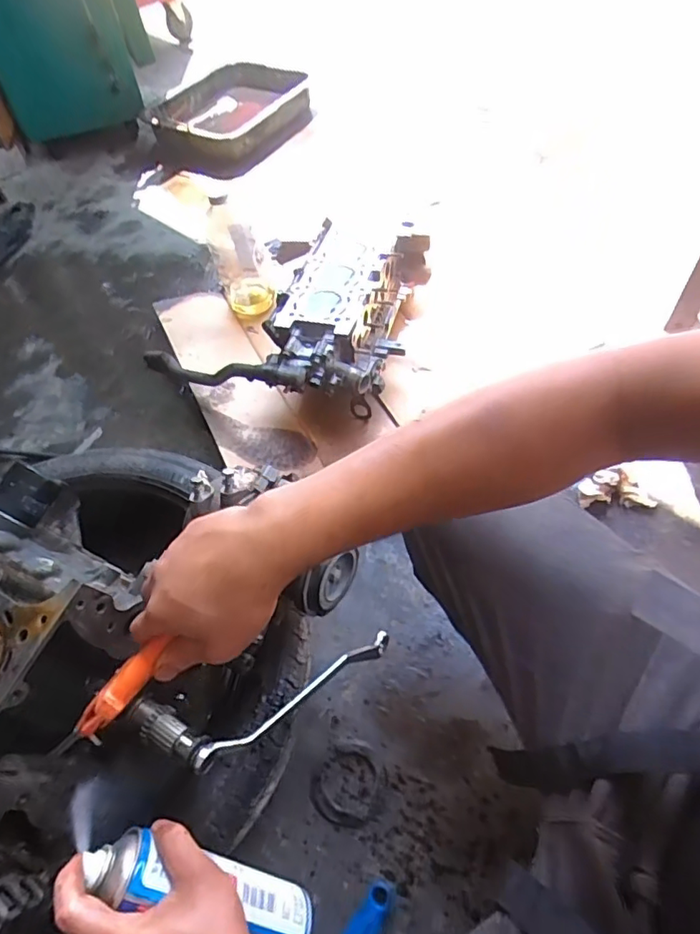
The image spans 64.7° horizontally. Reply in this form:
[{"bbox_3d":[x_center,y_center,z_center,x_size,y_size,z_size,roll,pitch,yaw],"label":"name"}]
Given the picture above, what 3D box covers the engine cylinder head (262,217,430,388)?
[{"bbox_3d":[-0.009,-0.298,1.041,0.228,0.124,0.436,12,58,13],"label":"engine cylinder head"}]

